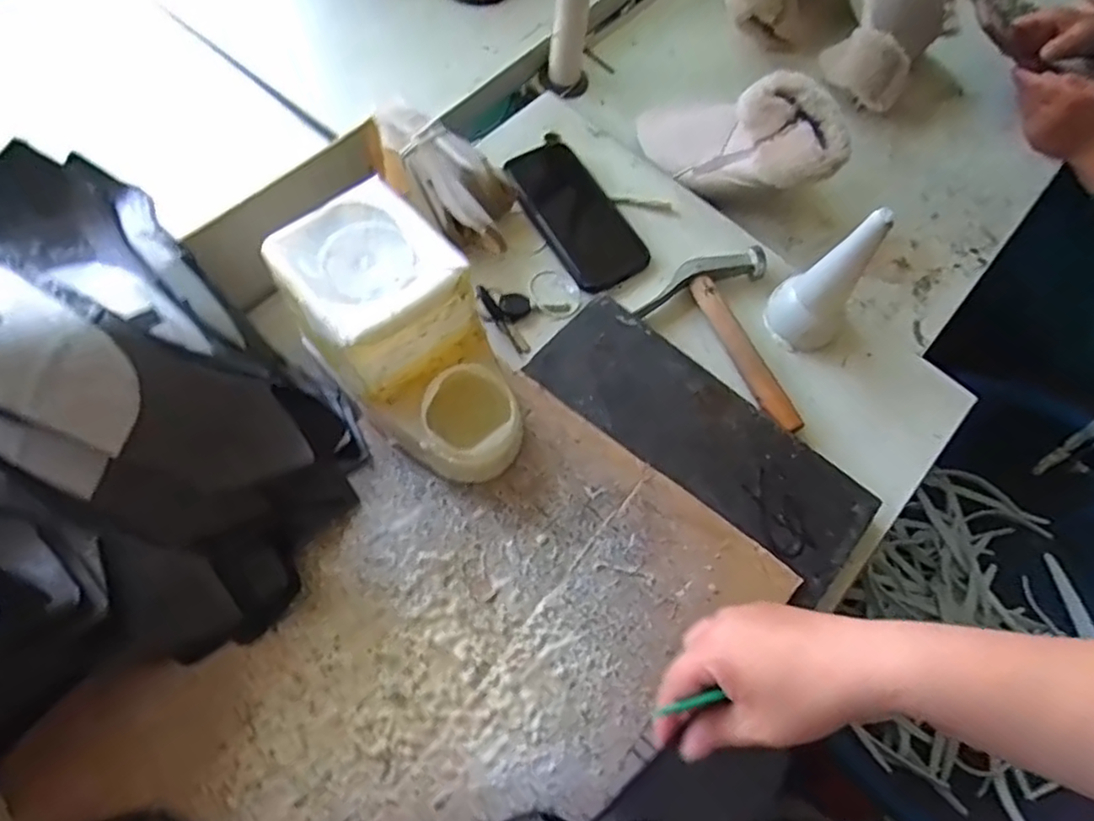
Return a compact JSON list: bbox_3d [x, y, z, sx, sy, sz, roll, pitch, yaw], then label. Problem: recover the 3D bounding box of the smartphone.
[{"bbox_3d":[0.023,-0.204,0.661,0.082,0.015,0.186,-28,70,-16],"label":"smartphone"}]

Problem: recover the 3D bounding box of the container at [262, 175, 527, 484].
[{"bbox_3d":[-0.101,-0.049,0.494,0.109,0.122,0.209,-37,73,-19],"label":"container"}]

